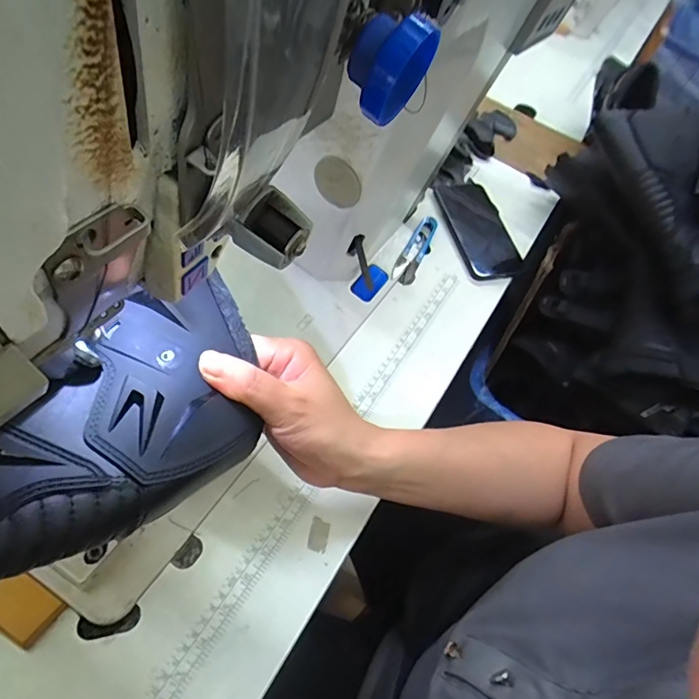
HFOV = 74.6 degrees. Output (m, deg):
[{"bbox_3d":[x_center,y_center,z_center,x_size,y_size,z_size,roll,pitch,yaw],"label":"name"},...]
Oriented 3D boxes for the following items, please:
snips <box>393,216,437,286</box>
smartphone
[{"bbox_3d":[0.085,-0.129,0.583,0.030,0.013,0.119,28,57,6],"label":"snips"},{"bbox_3d":[0.174,-0.168,0.622,0.078,0.010,0.170,-9,61,-16],"label":"smartphone"}]

